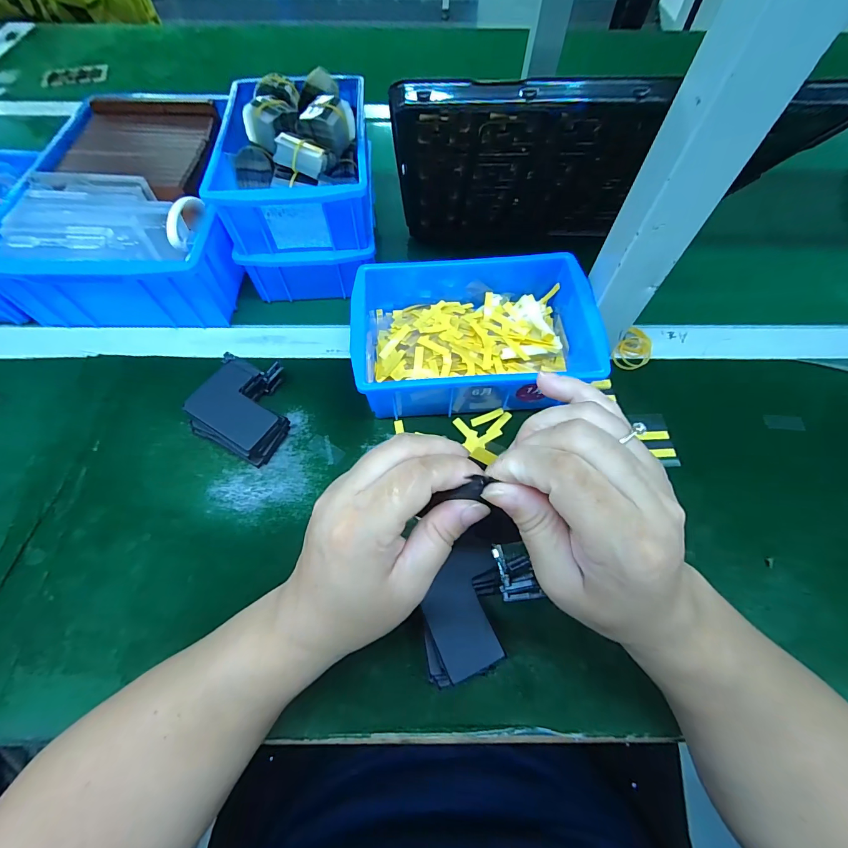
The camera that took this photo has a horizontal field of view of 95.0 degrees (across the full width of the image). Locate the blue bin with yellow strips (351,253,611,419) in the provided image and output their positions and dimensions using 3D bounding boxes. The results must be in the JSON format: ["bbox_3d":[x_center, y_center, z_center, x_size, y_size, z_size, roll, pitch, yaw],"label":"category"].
[{"bbox_3d":[0.040,-0.083,0.354,0.202,0.072,0.143,-4,61,-4],"label":"blue bin with yellow strips"}]

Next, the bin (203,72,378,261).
[{"bbox_3d":[-0.115,-0.253,0.373,0.138,0.079,0.184,-4,63,-3],"label":"bin"}]

